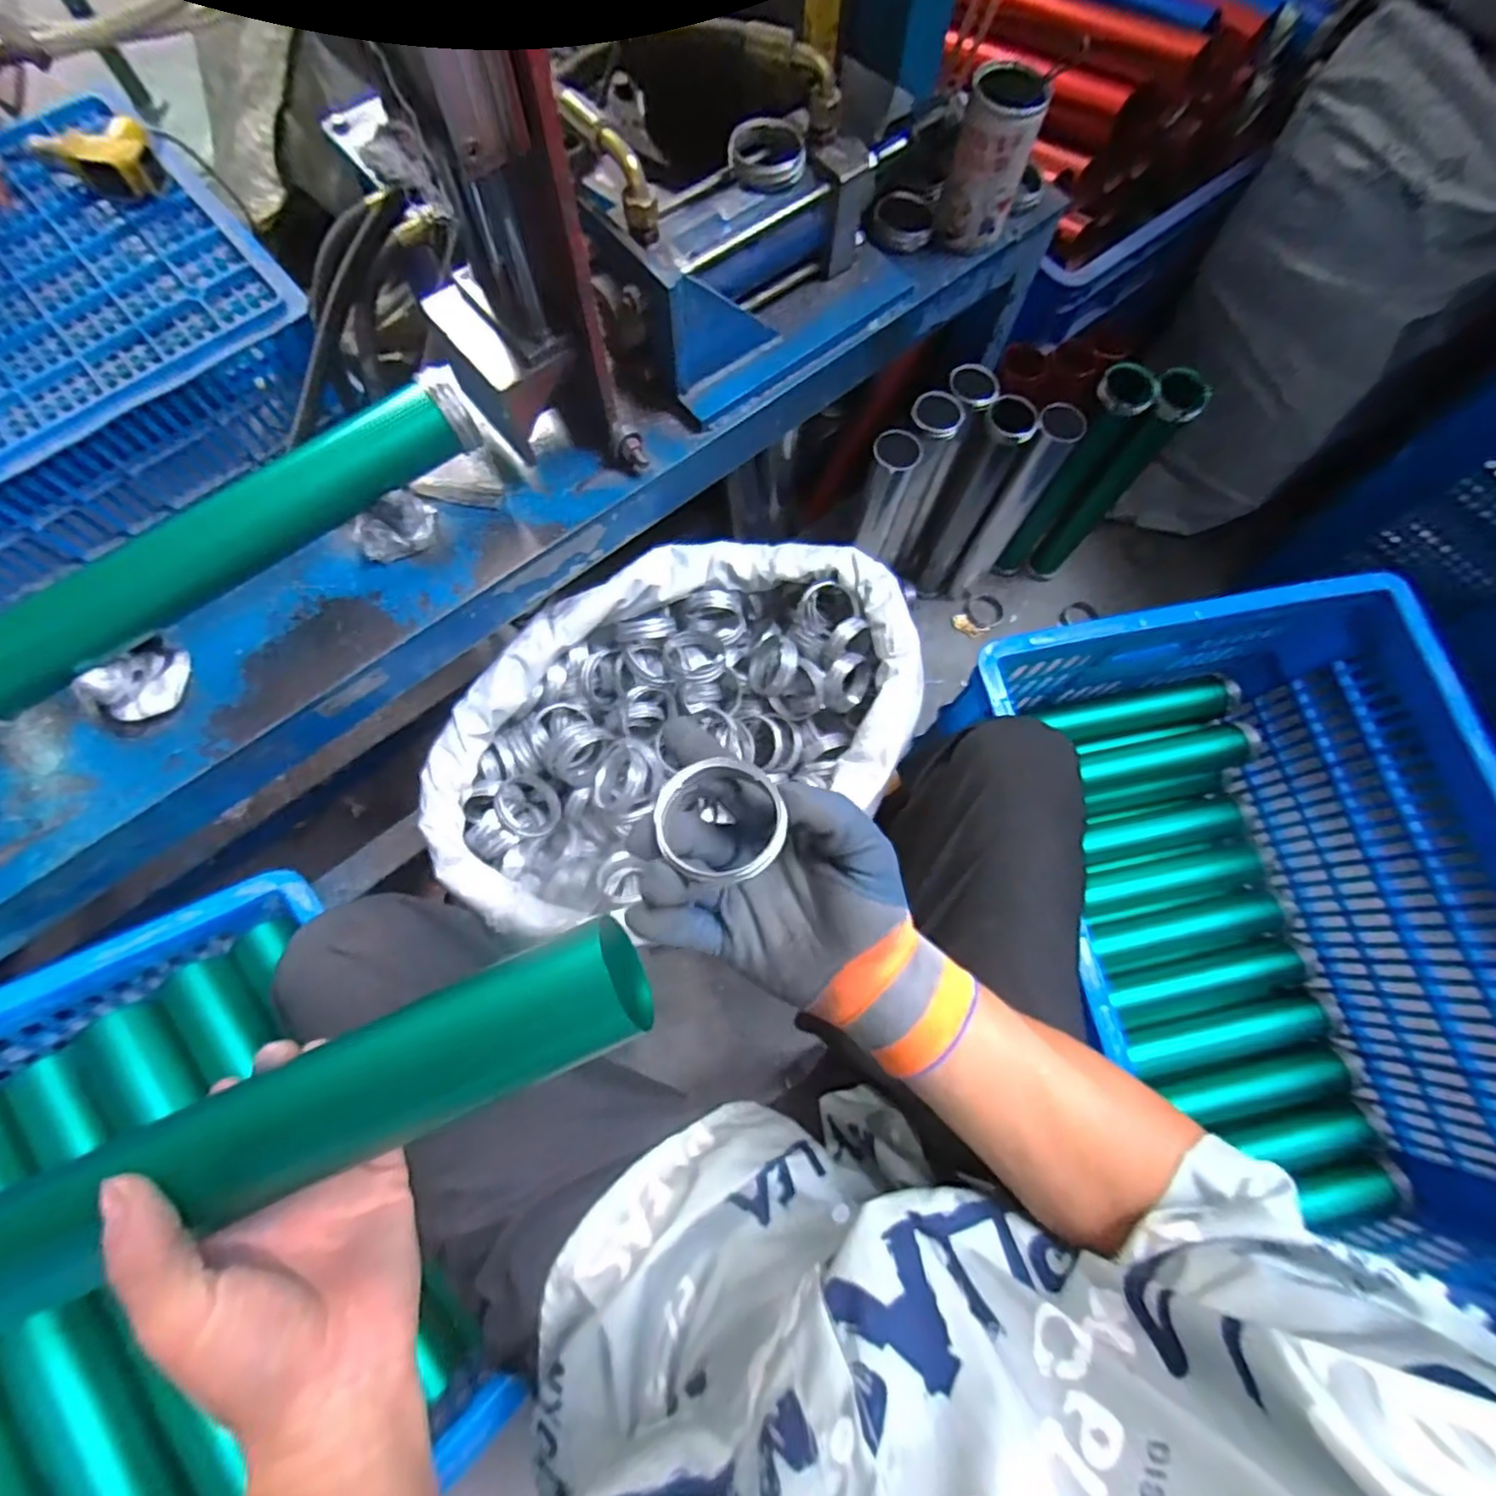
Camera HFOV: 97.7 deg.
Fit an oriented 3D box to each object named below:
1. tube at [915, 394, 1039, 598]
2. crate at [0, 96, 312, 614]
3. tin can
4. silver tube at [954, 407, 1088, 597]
[{"bbox_3d":[0.299,-0.322,0.909,0.069,0.353,0.052,8,74,1],"label":"tube"},{"bbox_3d":[-0.823,-0.412,0.701,0.605,0.169,0.422,-37,78,-11],"label":"crate"},{"bbox_3d":[0.205,-0.501,0.559,0.063,0.109,0.057,18,74,3],"label":"tin can"},{"bbox_3d":[0.351,-0.318,0.881,0.054,0.334,0.061,37,76,8],"label":"silver tube"}]

